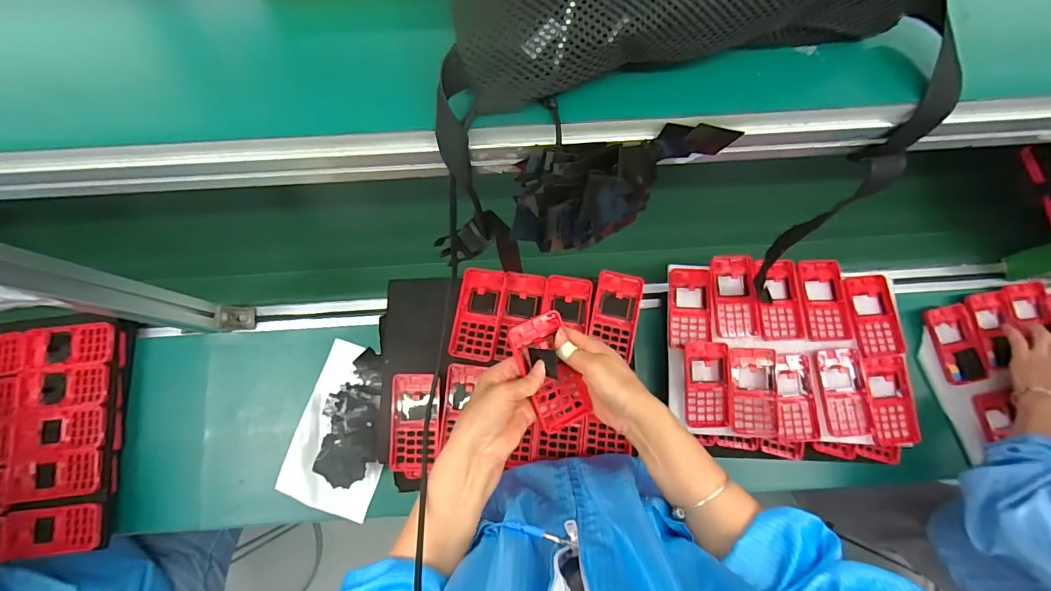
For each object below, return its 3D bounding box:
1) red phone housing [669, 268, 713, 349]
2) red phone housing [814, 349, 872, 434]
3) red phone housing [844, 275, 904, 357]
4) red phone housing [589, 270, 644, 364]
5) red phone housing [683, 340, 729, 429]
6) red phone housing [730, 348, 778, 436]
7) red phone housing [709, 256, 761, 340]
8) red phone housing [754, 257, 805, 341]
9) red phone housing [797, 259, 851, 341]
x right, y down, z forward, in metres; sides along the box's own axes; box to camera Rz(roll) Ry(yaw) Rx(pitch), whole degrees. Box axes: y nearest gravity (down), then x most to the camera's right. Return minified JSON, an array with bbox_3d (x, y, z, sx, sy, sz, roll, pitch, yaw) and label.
[{"bbox_3d":[0.248,0.019,0.691,0.060,0.012,0.116,3,77,2],"label":"red phone housing"},{"bbox_3d":[0.454,0.138,0.657,0.059,0.007,0.120,-3,77,1],"label":"red phone housing"},{"bbox_3d":[0.514,0.029,0.681,0.063,0.009,0.119,-2,77,1],"label":"red phone housing"},{"bbox_3d":[0.124,0.024,0.630,0.062,0.013,0.113,10,77,4],"label":"red phone housing"},{"bbox_3d":[0.262,0.129,0.669,0.061,0.018,0.120,-1,91,1],"label":"red phone housing"},{"bbox_3d":[0.327,0.139,0.665,0.063,0.021,0.121,-1,85,16],"label":"red phone housing"},{"bbox_3d":[0.313,0.000,0.691,0.066,0.023,0.122,-2,77,1],"label":"red phone housing"},{"bbox_3d":[0.379,0.005,0.691,0.062,0.009,0.121,-1,77,1],"label":"red phone housing"},{"bbox_3d":[0.447,0.005,0.693,0.064,0.009,0.124,-2,77,1],"label":"red phone housing"}]

